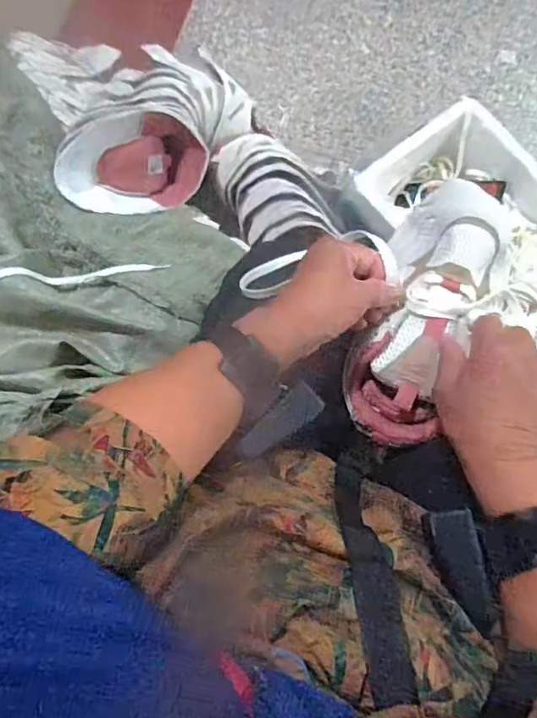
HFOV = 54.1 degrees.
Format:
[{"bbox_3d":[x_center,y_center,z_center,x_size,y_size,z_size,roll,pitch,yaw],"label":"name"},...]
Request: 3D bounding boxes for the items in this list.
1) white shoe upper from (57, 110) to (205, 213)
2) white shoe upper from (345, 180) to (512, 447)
[{"bbox_3d":[-0.183,-0.275,0.742,0.054,0.135,0.226,23,35,38],"label":"white shoe upper"},{"bbox_3d":[0.140,-0.038,0.470,0.102,0.080,0.229,23,84,5],"label":"white shoe upper"}]

